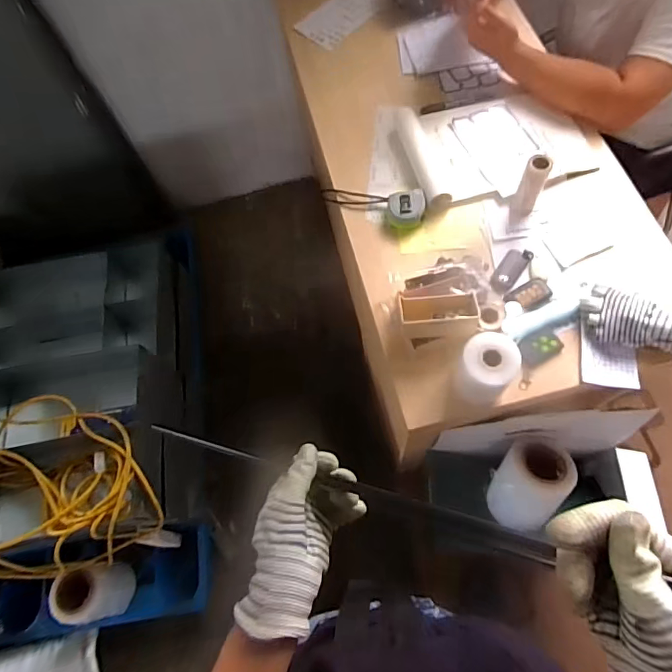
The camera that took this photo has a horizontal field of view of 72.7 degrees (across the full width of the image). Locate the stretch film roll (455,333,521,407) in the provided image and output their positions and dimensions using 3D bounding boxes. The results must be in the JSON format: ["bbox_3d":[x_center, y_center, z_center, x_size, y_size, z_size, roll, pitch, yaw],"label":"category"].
[{"bbox_3d":[0.205,0.046,0.627,0.073,0.100,0.070,-2,66,5],"label":"stretch film roll"}]

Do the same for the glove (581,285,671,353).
[{"bbox_3d":[0.437,-0.022,0.663,0.154,0.039,0.092,28,74,25],"label":"glove"}]

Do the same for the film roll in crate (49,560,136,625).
[{"bbox_3d":[-0.561,0.603,1.074,0.123,0.162,0.123,-2,66,5],"label":"film roll in crate"}]

